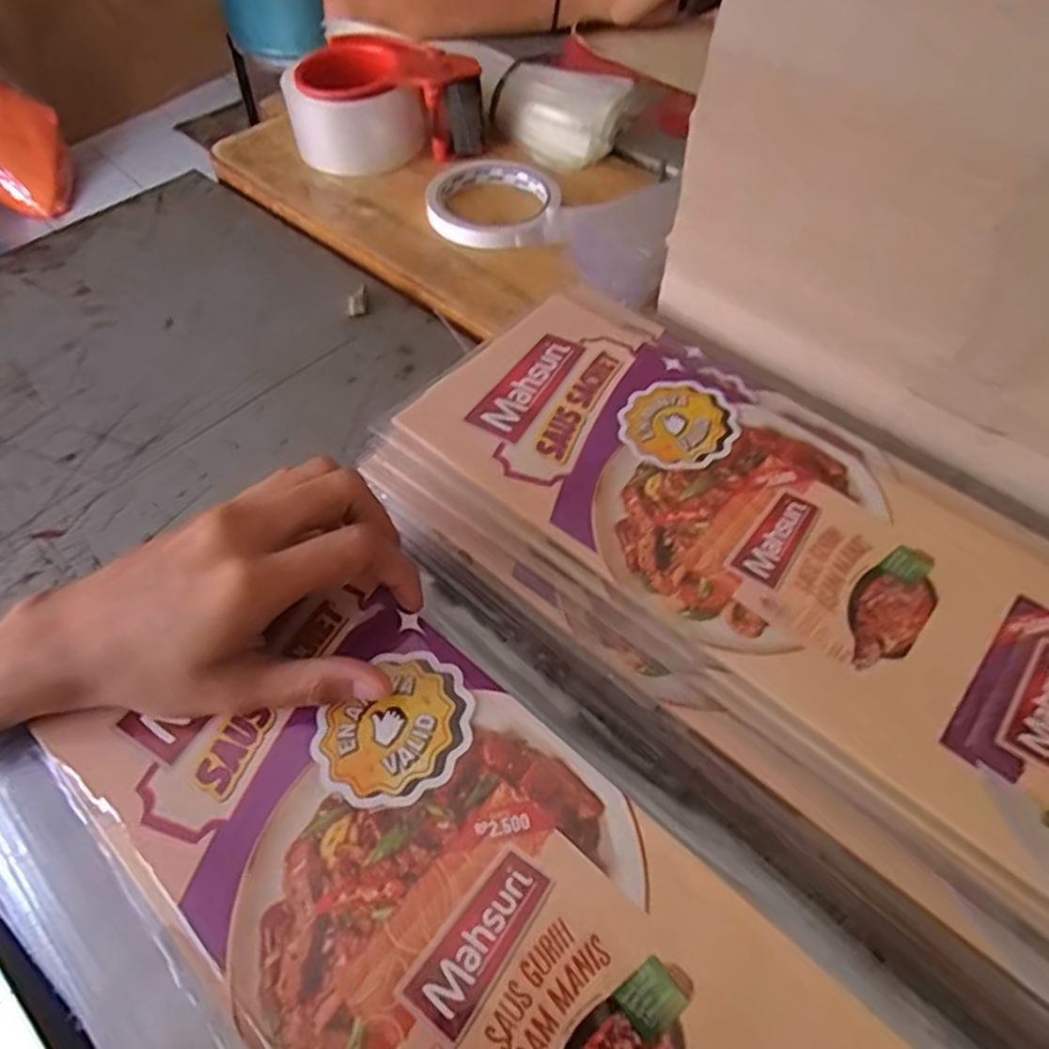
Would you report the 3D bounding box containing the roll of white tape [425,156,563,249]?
[{"bbox_3d":[-0.022,-0.236,0.489,0.094,0.018,0.104,1,55,0],"label":"roll of white tape"}]

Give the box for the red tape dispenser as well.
[{"bbox_3d":[-0.109,-0.324,0.523,0.141,0.063,0.085,-12,56,-9],"label":"red tape dispenser"}]

